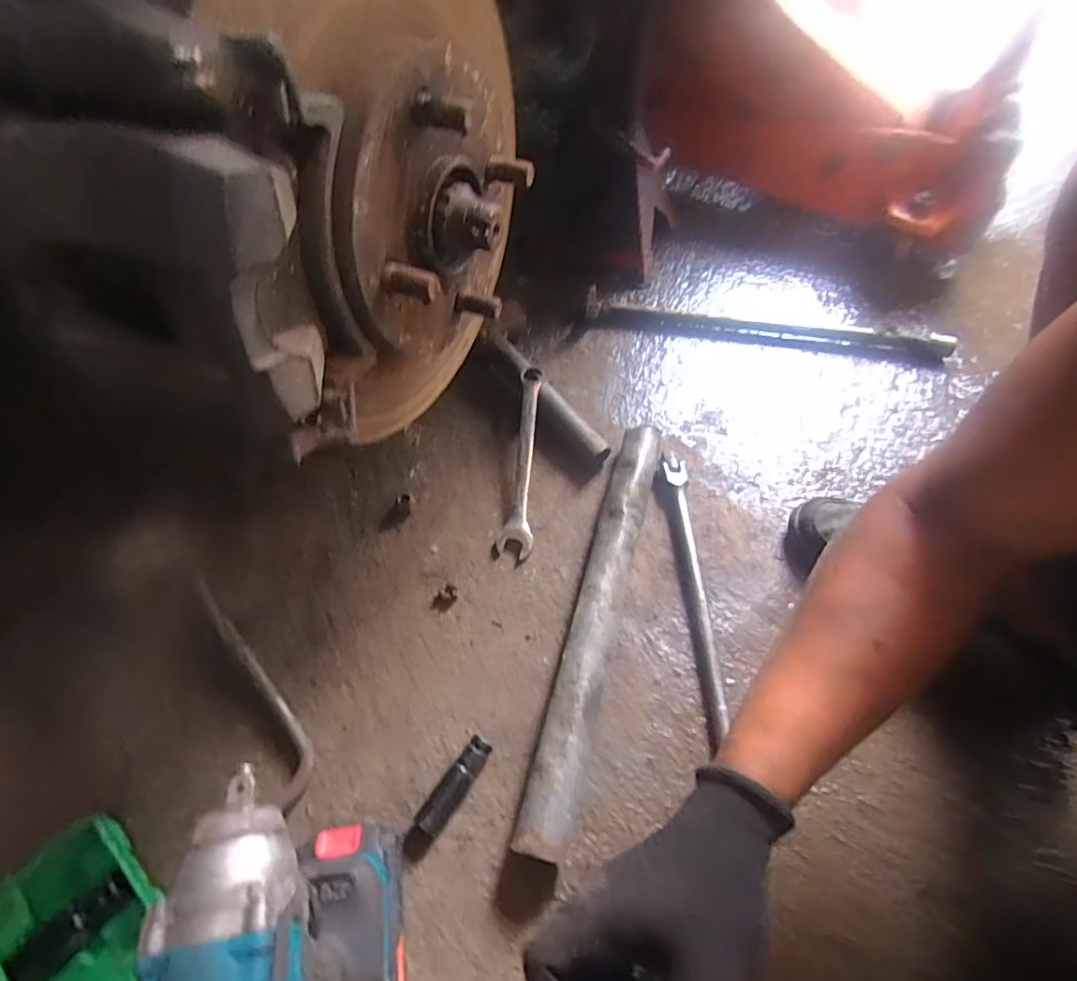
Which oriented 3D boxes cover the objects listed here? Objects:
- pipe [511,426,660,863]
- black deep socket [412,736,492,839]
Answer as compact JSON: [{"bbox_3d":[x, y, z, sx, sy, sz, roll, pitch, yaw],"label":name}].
[{"bbox_3d":[0.057,0.104,0.538,0.045,0.050,0.412,14,58,8],"label":"pipe"},{"bbox_3d":[-0.066,0.234,0.464,0.022,0.014,0.076,33,63,19],"label":"black deep socket"}]

